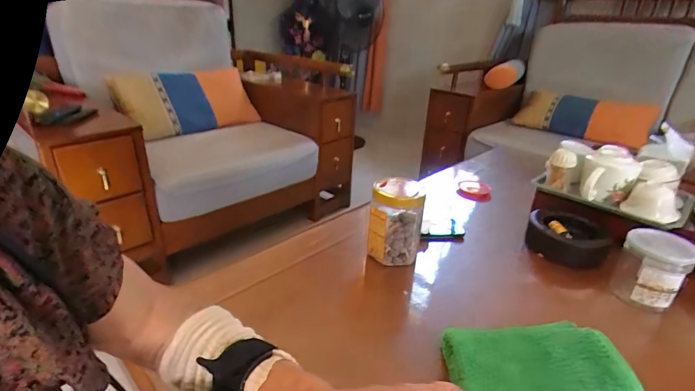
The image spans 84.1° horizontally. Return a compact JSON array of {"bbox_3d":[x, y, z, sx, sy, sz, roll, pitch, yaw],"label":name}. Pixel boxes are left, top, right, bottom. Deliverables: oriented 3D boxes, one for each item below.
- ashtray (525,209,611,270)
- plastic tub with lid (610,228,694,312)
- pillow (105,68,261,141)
[{"bbox_3d":[0.408,0.073,0.728,0.123,0.059,0.122,13,27,21],"label":"ashtray"},{"bbox_3d":[0.461,0.120,0.589,0.084,0.121,0.077,25,33,39],"label":"plastic tub with lid"},{"bbox_3d":[-0.650,-0.393,1.577,0.522,0.290,0.178,-20,-9,-27],"label":"pillow"}]

